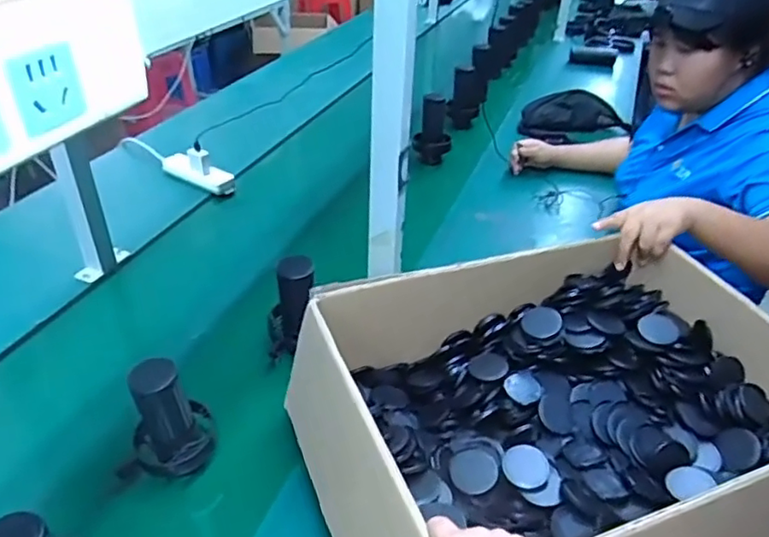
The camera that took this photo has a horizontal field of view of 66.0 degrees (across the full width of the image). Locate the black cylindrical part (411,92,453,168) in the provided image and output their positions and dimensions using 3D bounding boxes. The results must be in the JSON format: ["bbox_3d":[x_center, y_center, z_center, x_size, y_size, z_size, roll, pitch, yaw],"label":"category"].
[{"bbox_3d":[0.119,-0.327,1.450,0.091,0.179,0.083,2,36,-2],"label":"black cylindrical part"}]

